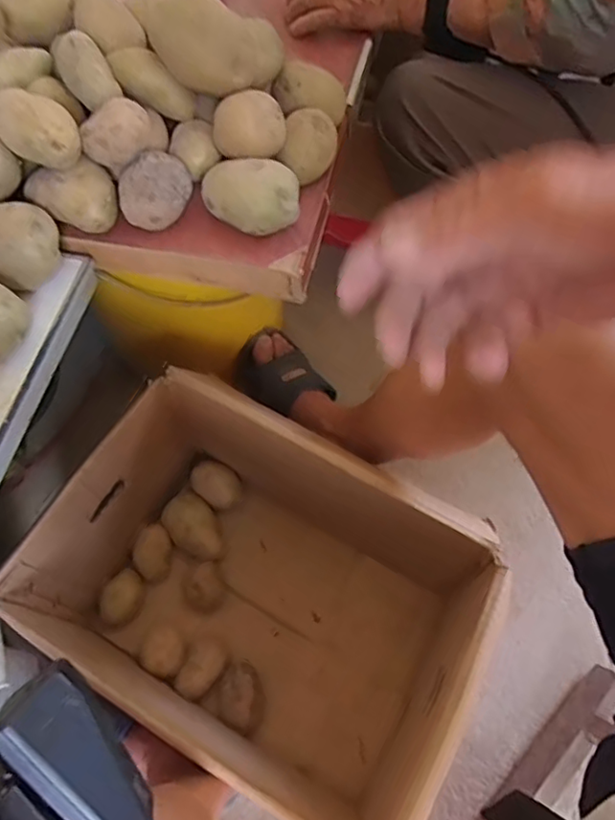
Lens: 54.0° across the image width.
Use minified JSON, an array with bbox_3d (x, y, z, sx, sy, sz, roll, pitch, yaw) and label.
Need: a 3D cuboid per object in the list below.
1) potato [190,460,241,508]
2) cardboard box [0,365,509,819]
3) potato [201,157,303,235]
[{"bbox_3d":[-0.119,0.102,0.800,0.065,0.054,0.049,16,64,10],"label":"potato"},{"bbox_3d":[-0.022,0.205,0.652,0.445,0.250,0.308,29,67,15],"label":"cardboard box"},{"bbox_3d":[-0.046,-0.169,0.490,0.078,0.053,0.046,1,62,2],"label":"potato"}]

